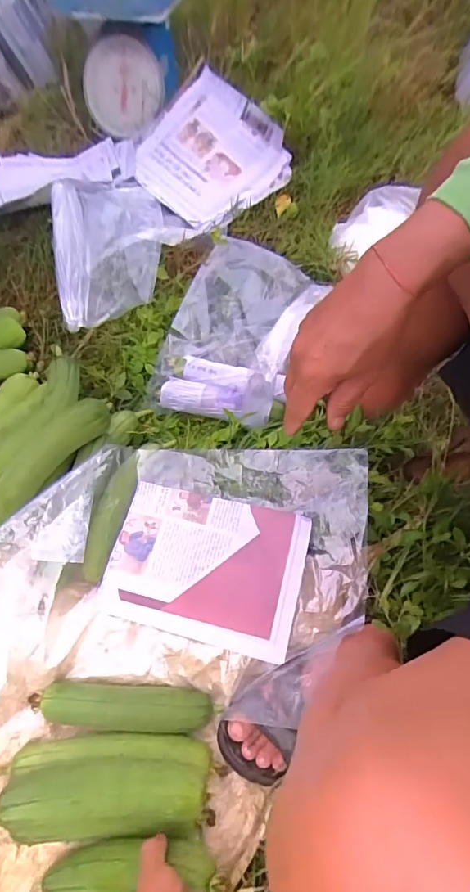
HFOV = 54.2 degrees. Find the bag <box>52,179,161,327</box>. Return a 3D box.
[{"bbox_3d":[-0.245,-0.417,0.893,0.206,0.071,0.365,-5,64,0],"label":"bag"}]

